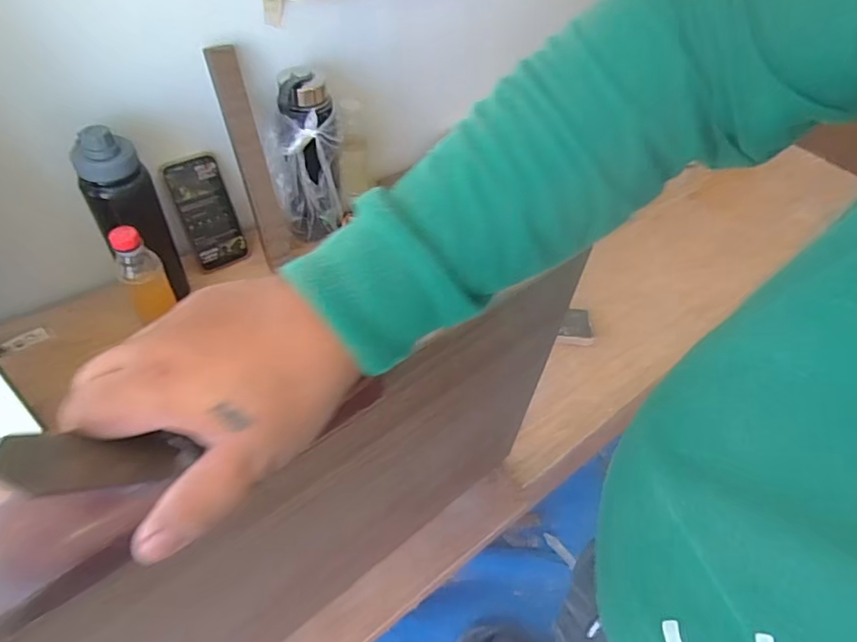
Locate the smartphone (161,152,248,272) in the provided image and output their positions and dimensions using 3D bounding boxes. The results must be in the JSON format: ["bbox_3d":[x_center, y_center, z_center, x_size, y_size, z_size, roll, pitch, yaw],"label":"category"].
[{"bbox_3d":[-0.340,-0.165,0.832,0.079,0.171,0.012,-26,35,-24],"label":"smartphone"}]

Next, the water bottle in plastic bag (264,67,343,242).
[{"bbox_3d":[-0.188,-0.245,0.829,0.107,0.251,0.087,-4,51,-9],"label":"water bottle in plastic bag"}]

